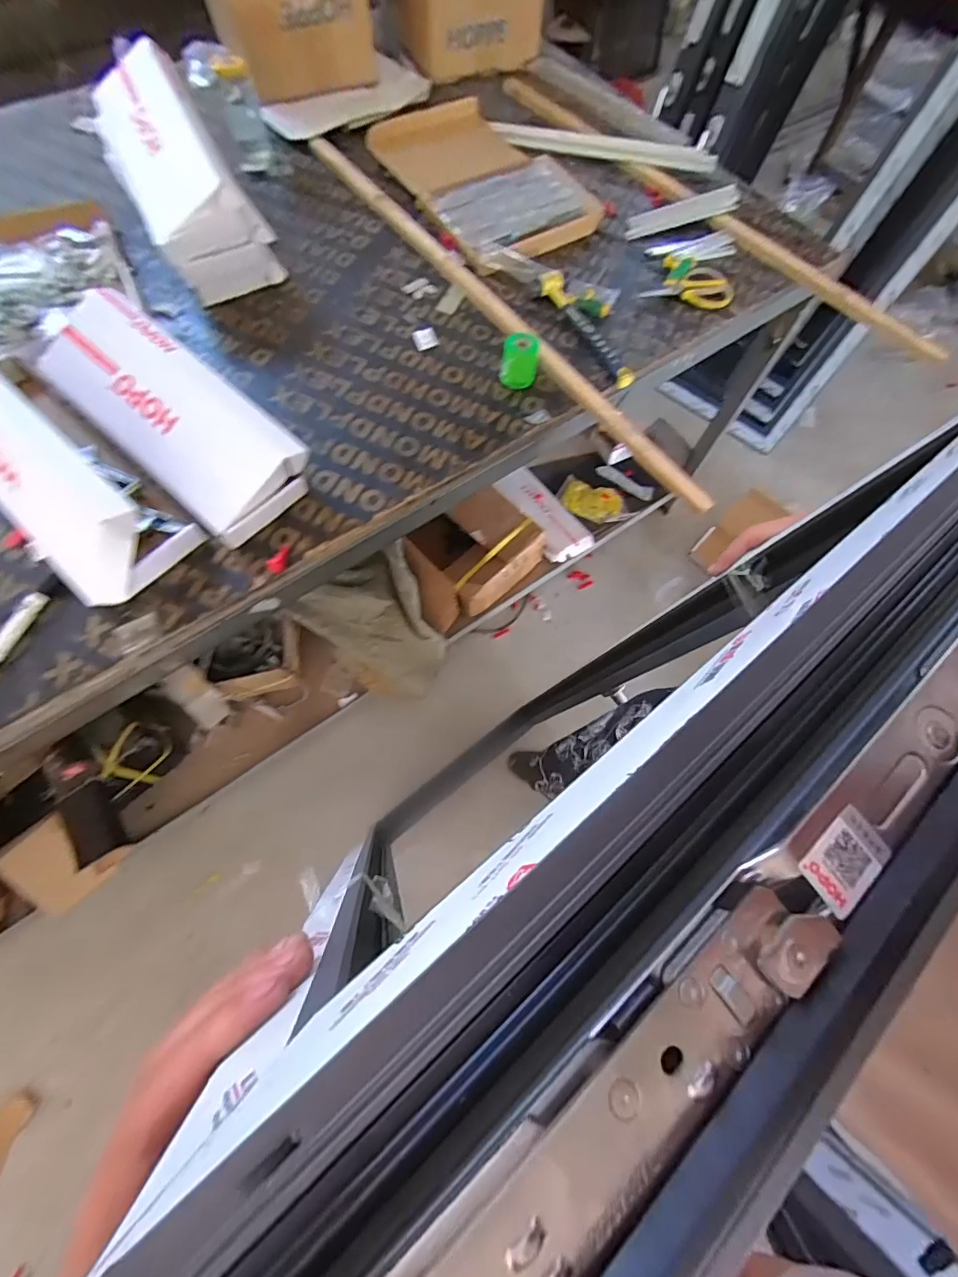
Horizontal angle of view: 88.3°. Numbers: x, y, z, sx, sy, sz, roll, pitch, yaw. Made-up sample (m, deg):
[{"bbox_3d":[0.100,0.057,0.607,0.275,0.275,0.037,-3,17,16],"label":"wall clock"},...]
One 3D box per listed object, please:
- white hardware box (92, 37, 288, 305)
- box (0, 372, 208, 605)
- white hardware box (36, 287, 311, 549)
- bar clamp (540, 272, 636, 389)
[{"bbox_3d":[-0.484,-0.757,0.801,0.158,0.166,0.457,-26,73,-12],"label":"white hardware box"},{"bbox_3d":[-0.565,-0.214,0.606,0.420,0.129,0.141,35,72,10],"label":"box"},{"bbox_3d":[-0.426,-0.312,0.683,0.417,0.076,0.156,40,72,12],"label":"white hardware box"},{"bbox_3d":[0.204,-0.527,0.819,0.099,0.031,0.238,-32,74,-14],"label":"bar clamp"}]

